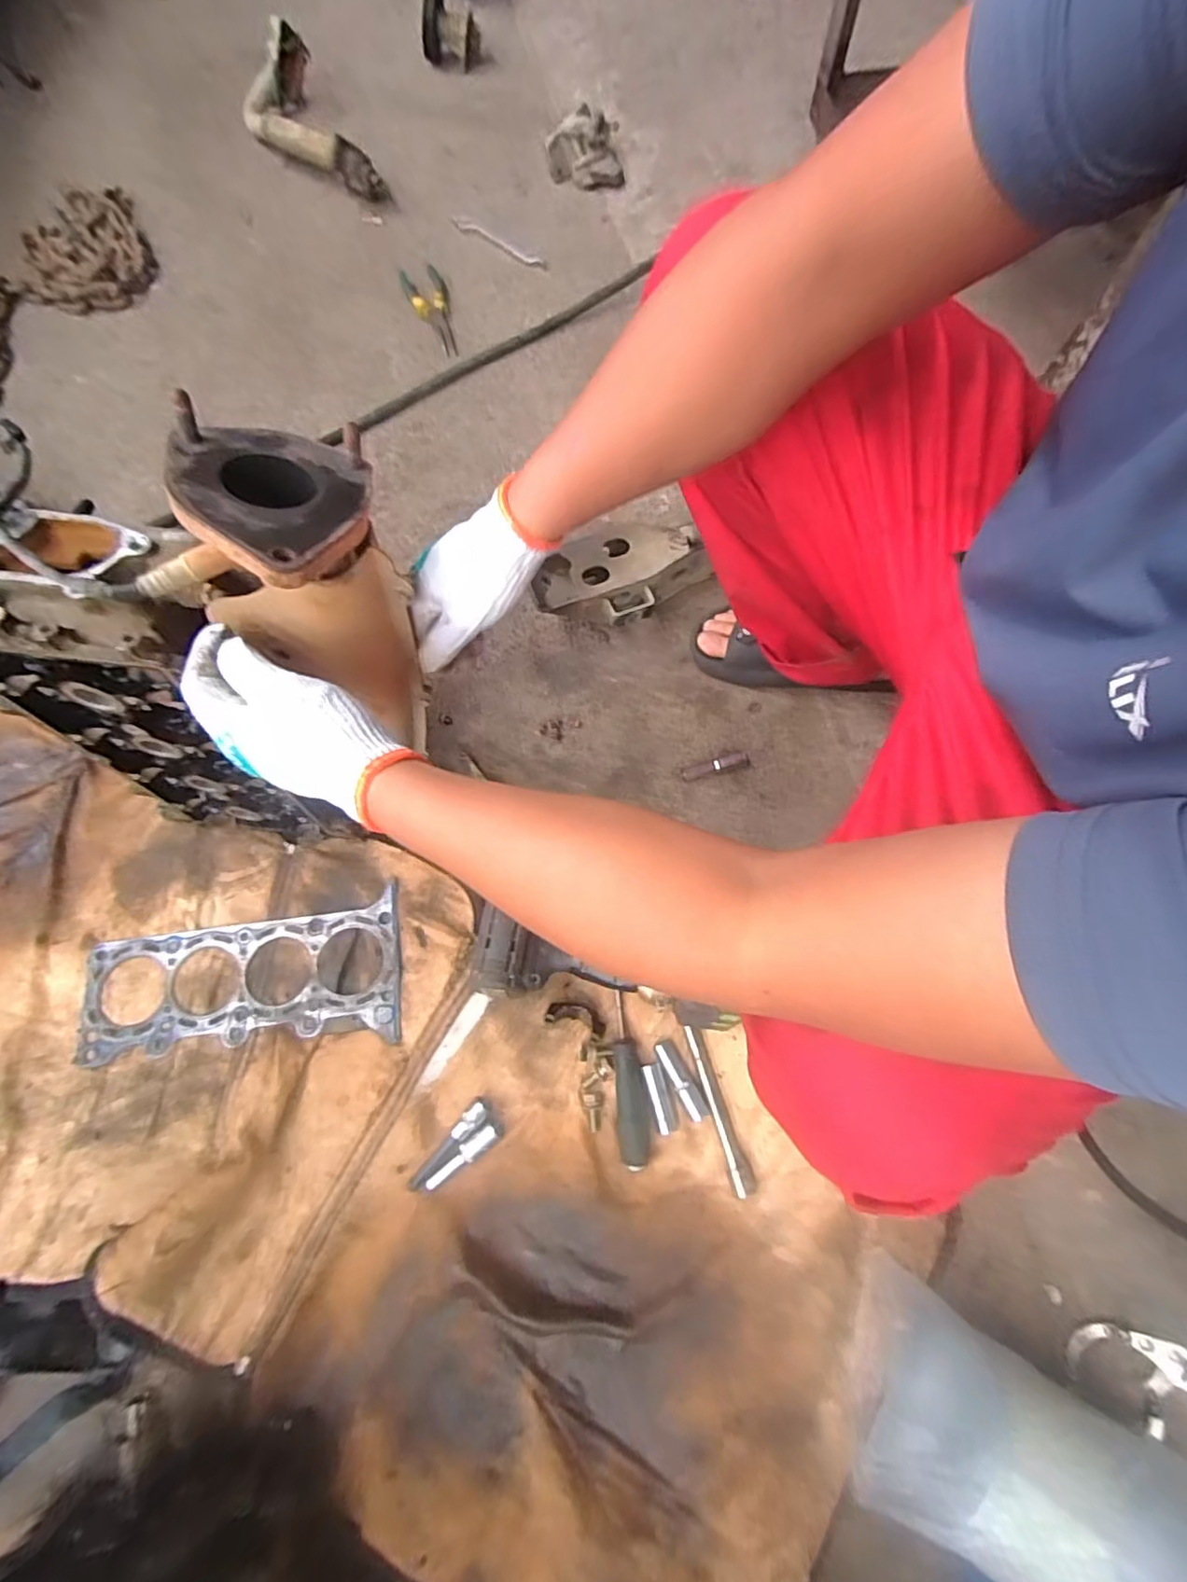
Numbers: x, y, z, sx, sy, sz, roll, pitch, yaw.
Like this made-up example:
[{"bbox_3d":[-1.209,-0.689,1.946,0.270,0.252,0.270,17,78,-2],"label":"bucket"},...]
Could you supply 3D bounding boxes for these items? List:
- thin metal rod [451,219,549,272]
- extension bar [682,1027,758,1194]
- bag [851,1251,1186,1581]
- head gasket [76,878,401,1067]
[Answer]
[{"bbox_3d":[-0.161,-0.949,1.016,0.203,0.012,0.031,34,76,12],"label":"thin metal rod"},{"bbox_3d":[0.123,0.318,0.590,0.019,0.020,0.154,-18,72,-7],"label":"extension bar"},{"bbox_3d":[0.349,0.536,0.444,0.293,0.087,0.143,30,73,9],"label":"bag"},{"bbox_3d":[-0.369,0.199,0.620,0.320,0.007,0.139,-6,73,-4],"label":"head gasket"}]

